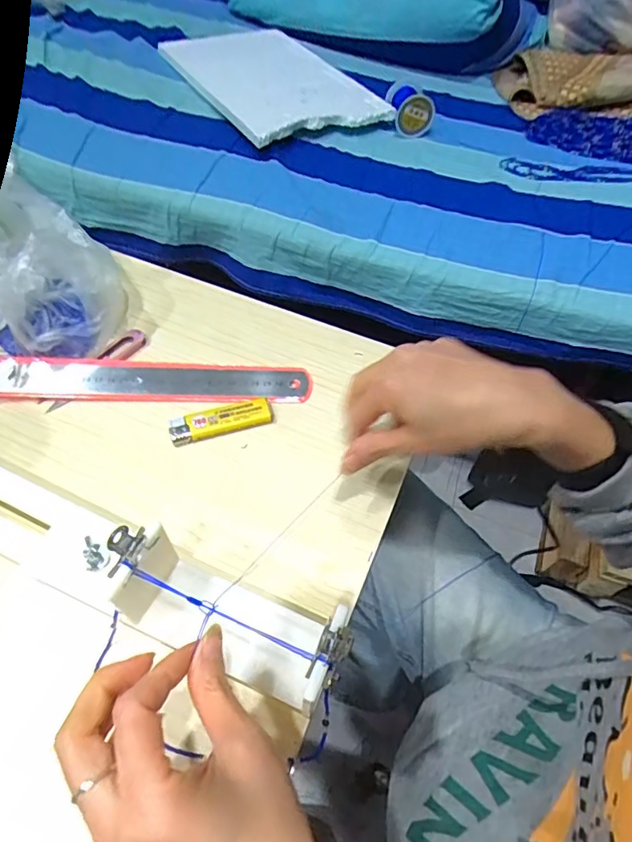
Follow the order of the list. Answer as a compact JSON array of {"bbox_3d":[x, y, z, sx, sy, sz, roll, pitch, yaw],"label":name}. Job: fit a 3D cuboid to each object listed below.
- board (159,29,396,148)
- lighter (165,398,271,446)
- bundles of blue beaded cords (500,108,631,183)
[{"bbox_3d":[-0.069,-0.532,0.775,0.222,0.016,0.366,-23,60,-20],"label":"board"},{"bbox_3d":[-0.076,-0.001,0.407,0.080,0.013,0.022,-12,57,-12],"label":"lighter"},{"bbox_3d":[0.418,-0.382,0.717,0.295,0.035,0.174,12,55,4],"label":"bundles of blue beaded cords"}]

